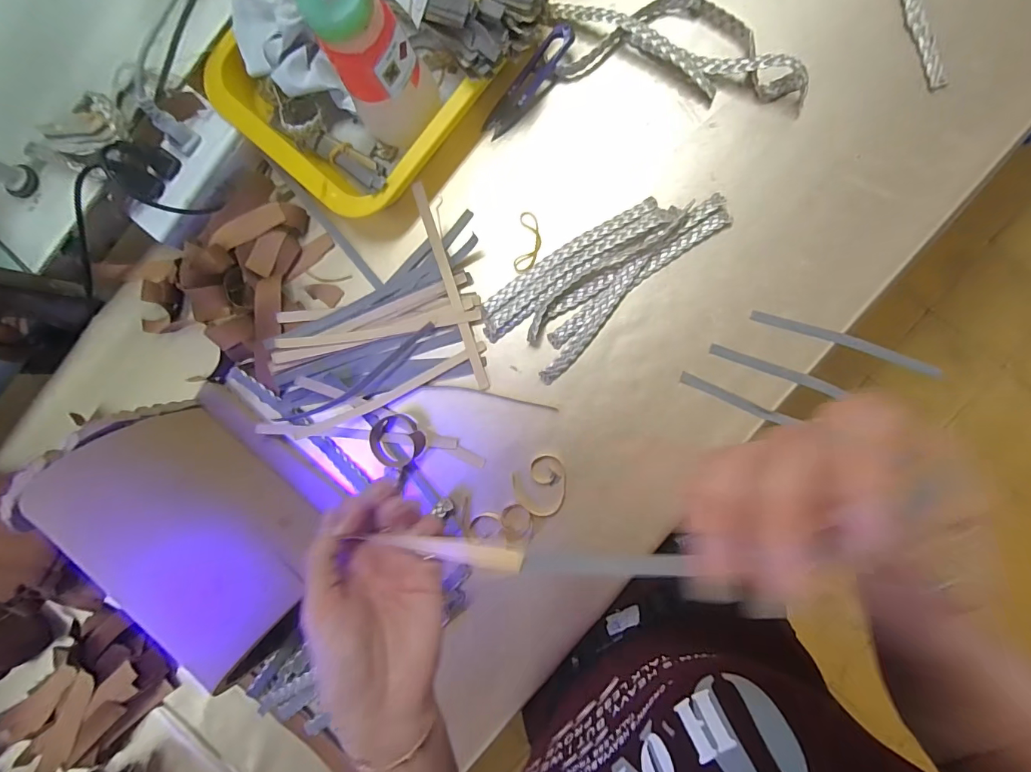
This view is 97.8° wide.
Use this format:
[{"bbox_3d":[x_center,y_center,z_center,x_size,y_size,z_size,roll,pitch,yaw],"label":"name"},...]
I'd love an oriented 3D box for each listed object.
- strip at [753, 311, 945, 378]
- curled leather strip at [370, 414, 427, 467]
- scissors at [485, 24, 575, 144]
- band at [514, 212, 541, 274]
[{"bbox_3d":[0.271,-0.035,0.366,0.163,0.017,0.010,17,92,6],"label":"strip"},{"bbox_3d":[-0.101,0.047,0.383,0.044,0.018,0.044,-30,87,5],"label":"curled leather strip"},{"bbox_3d":[0.010,-0.250,0.372,0.022,0.025,0.095,41,94,4],"label":"scissors"},{"bbox_3d":[0.011,-0.121,0.380,0.020,0.005,0.051,8,89,-3],"label":"band"}]

